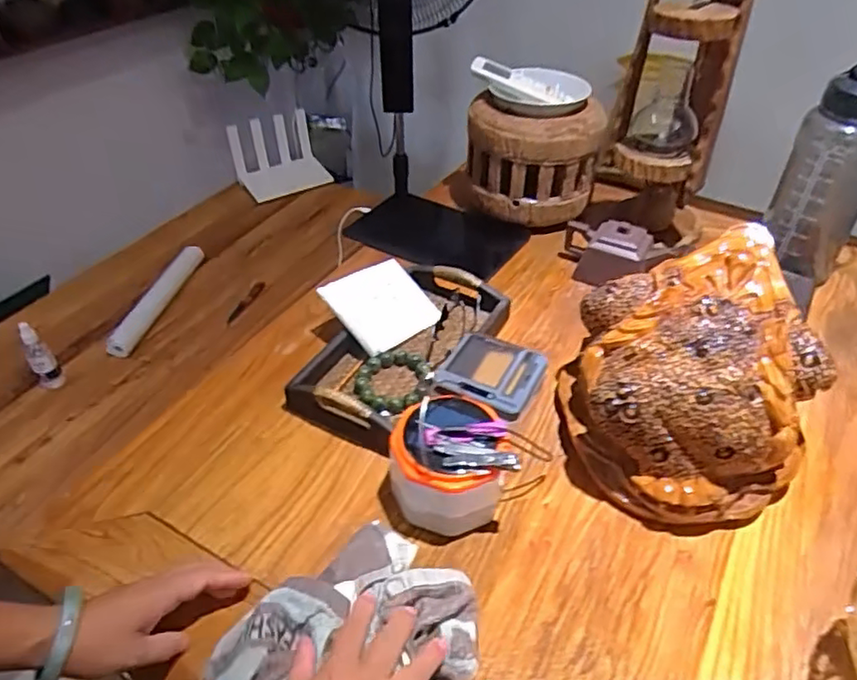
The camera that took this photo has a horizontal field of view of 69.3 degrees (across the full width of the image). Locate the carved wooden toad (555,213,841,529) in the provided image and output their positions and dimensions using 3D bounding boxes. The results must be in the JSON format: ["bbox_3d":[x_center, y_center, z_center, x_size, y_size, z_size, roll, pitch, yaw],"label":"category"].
[{"bbox_3d":[0.265,0.035,0.625,0.233,0.174,0.240,-6,42,-8],"label":"carved wooden toad"}]

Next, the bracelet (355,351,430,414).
[{"bbox_3d":[-0.042,0.046,0.719,0.077,0.012,0.096,11,43,11],"label":"bracelet"}]

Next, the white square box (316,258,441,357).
[{"bbox_3d":[-0.058,-0.045,0.787,0.116,0.014,0.111,-34,82,-28],"label":"white square box"}]

